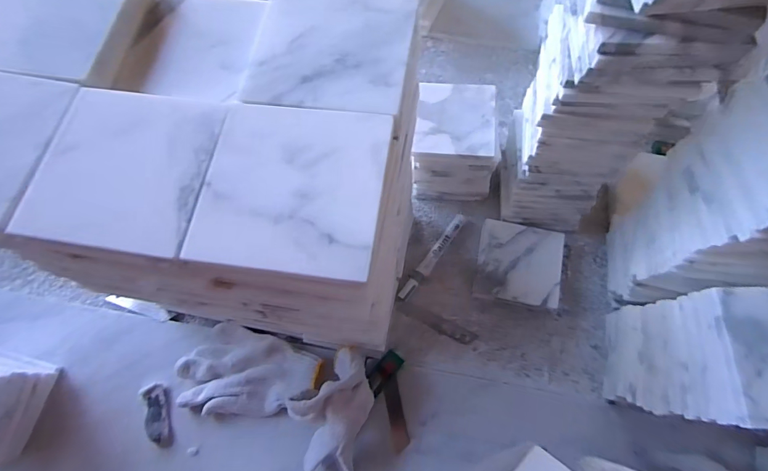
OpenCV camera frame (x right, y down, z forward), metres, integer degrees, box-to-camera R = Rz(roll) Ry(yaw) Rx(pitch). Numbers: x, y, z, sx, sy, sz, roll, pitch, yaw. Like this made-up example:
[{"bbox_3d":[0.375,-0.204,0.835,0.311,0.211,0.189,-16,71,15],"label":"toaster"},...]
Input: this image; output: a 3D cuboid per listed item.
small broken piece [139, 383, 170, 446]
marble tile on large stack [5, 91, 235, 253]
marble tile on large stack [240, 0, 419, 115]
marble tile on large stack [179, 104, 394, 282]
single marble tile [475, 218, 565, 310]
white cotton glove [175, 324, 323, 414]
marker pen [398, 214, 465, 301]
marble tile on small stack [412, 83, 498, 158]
[{"bbox_3d":[-0.278,0.217,0.499,0.027,0.007,0.069,-19,72,-5],"label":"small broken piece"},{"bbox_3d":[-0.151,-0.043,0.244,0.101,0.017,0.105,8,72,4],"label":"marble tile on large stack"},{"bbox_3d":[-0.033,-0.121,0.258,0.100,0.012,0.096,7,72,4],"label":"marble tile on large stack"},{"bbox_3d":[-0.051,-0.029,0.225,0.100,0.010,0.099,8,72,4],"label":"marble tile on large stack"},{"bbox_3d":[0.174,0.036,0.528,0.101,0.017,0.105,10,70,8],"label":"single marble tile"},{"bbox_3d":[-0.168,0.172,0.501,0.168,0.026,0.103,15,73,6],"label":"white cotton glove"},{"bbox_3d":[0.067,0.028,0.557,0.017,0.014,0.146,35,76,12],"label":"marker pen"},{"bbox_3d":[0.086,-0.141,0.493,0.093,0.009,0.100,7,72,4],"label":"marble tile on small stack"}]

